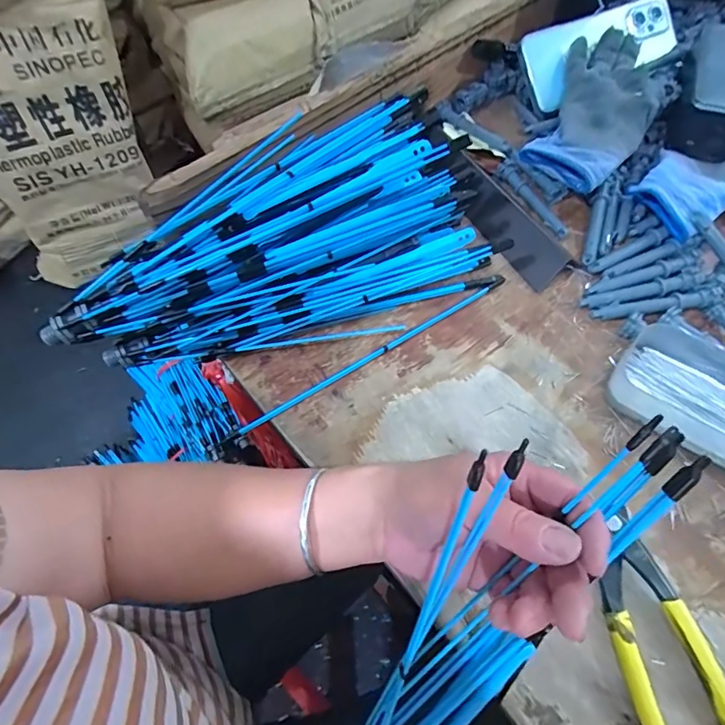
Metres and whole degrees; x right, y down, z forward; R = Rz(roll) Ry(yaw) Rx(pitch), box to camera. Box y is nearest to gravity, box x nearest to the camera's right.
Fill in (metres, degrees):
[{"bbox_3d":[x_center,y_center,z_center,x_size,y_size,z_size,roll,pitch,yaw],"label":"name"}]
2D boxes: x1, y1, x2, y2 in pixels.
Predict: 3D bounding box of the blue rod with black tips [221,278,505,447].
[{"bbox_3d":[0.008,-0.005,0.366,0.256,0.008,0.007,-31,64,-12],"label":"blue rod with black tips"}]

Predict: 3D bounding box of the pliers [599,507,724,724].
[{"bbox_3d":[0.170,0.166,0.260,0.050,0.015,0.153,-10,61,-1],"label":"pliers"}]

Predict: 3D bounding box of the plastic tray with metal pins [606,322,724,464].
[{"bbox_3d":[0.242,0.028,0.318,0.122,0.025,0.072,35,69,20],"label":"plastic tray with metal pins"}]

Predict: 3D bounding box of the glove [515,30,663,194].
[{"bbox_3d":[0.213,-0.226,0.418,0.086,0.051,0.173,24,66,16],"label":"glove"}]

